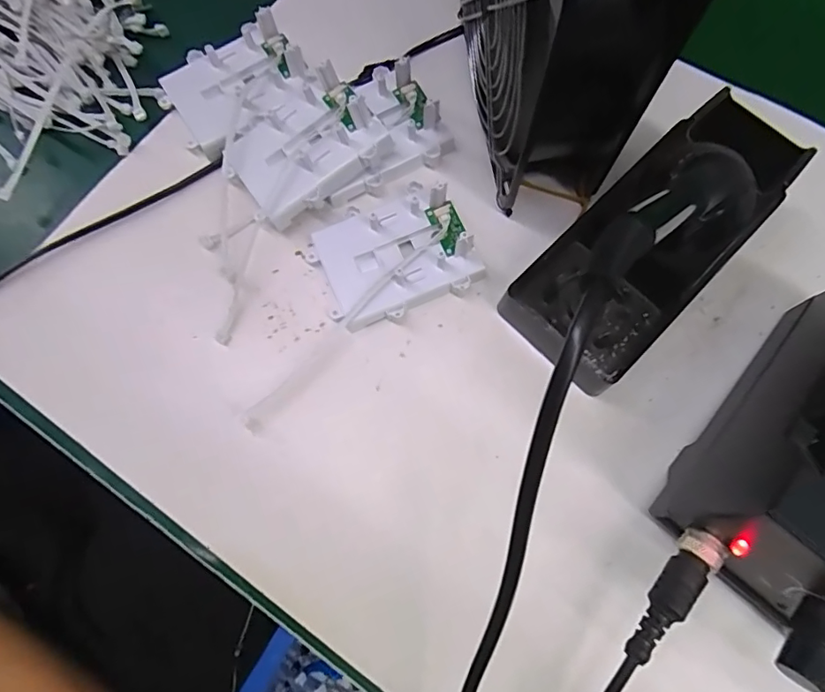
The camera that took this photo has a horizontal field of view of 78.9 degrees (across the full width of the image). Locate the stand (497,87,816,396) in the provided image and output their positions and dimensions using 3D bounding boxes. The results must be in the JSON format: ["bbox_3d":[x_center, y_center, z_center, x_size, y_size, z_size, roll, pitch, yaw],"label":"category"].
[{"bbox_3d":[0.114,-0.052,0.237,0.074,0.076,0.140,42,81,10],"label":"stand"}]

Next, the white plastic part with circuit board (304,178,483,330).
[{"bbox_3d":[-0.011,-0.051,0.276,0.082,0.017,0.063,-22,77,-4],"label":"white plastic part with circuit board"}]

